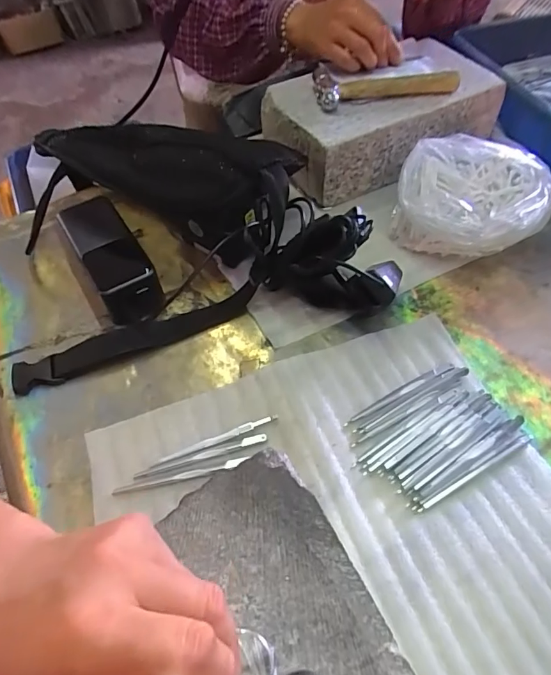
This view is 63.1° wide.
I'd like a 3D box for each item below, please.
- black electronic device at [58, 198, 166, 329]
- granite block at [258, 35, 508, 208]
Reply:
[{"bbox_3d":[-0.161,-0.079,0.437,0.051,0.052,0.130,-28,58,-17],"label":"black electronic device"},{"bbox_3d":[0.128,-0.257,0.532,0.256,0.076,0.150,-21,56,-13],"label":"granite block"}]

